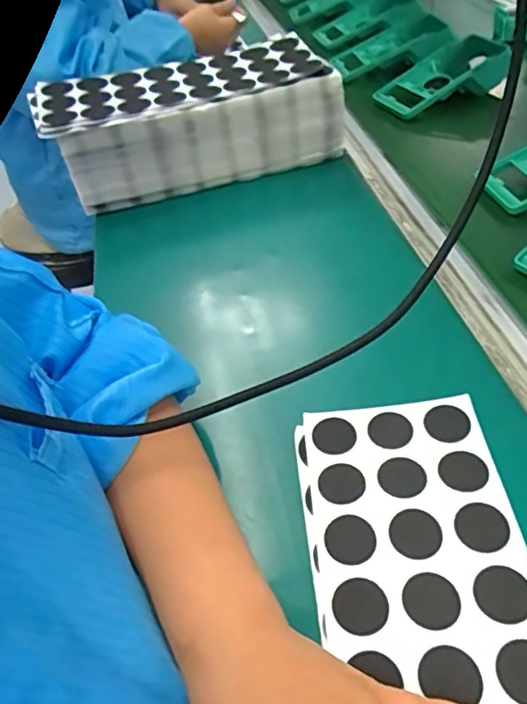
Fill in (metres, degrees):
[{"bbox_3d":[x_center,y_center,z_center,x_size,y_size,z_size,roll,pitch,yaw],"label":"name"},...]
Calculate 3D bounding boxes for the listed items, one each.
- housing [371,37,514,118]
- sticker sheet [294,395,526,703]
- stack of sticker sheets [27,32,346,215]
[{"bbox_3d":[0.247,-0.377,0.767,0.175,0.050,0.097,-24,46,-14],"label":"housing"},{"bbox_3d":[0.090,0.149,0.283,0.118,0.005,0.305,-8,45,3],"label":"sticker sheet"},{"bbox_3d":[-0.079,-0.252,0.631,0.307,0.111,0.119,-15,45,-8],"label":"stack of sticker sheets"}]

